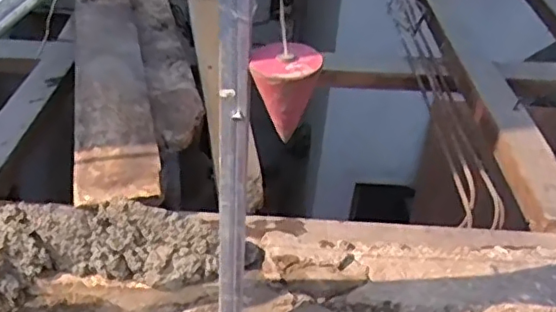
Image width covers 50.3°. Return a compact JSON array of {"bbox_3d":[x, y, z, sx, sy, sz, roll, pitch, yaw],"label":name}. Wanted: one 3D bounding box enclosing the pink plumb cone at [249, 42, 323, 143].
[{"bbox_3d":[0.004,-0.037,0.352,0.040,0.054,0.033,3,38,-2],"label":"pink plumb cone"}]

